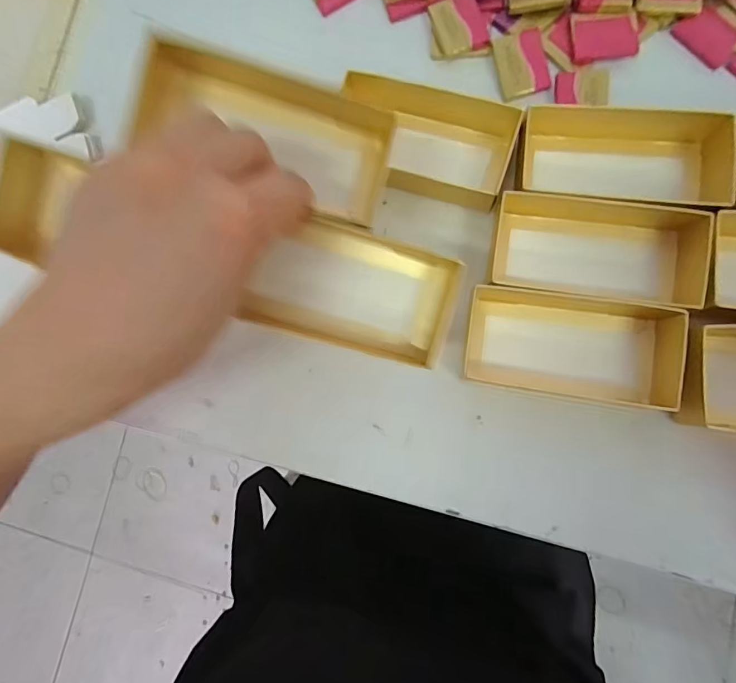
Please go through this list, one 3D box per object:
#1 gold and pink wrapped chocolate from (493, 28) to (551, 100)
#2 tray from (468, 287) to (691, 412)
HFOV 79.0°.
[{"bbox_3d":[0.102,-0.183,0.292,0.032,0.004,0.040,-12,83,6],"label":"gold and pink wrapped chocolate"},{"bbox_3d":[0.119,0.000,0.265,0.112,0.031,0.062,9,85,8],"label":"tray"}]

